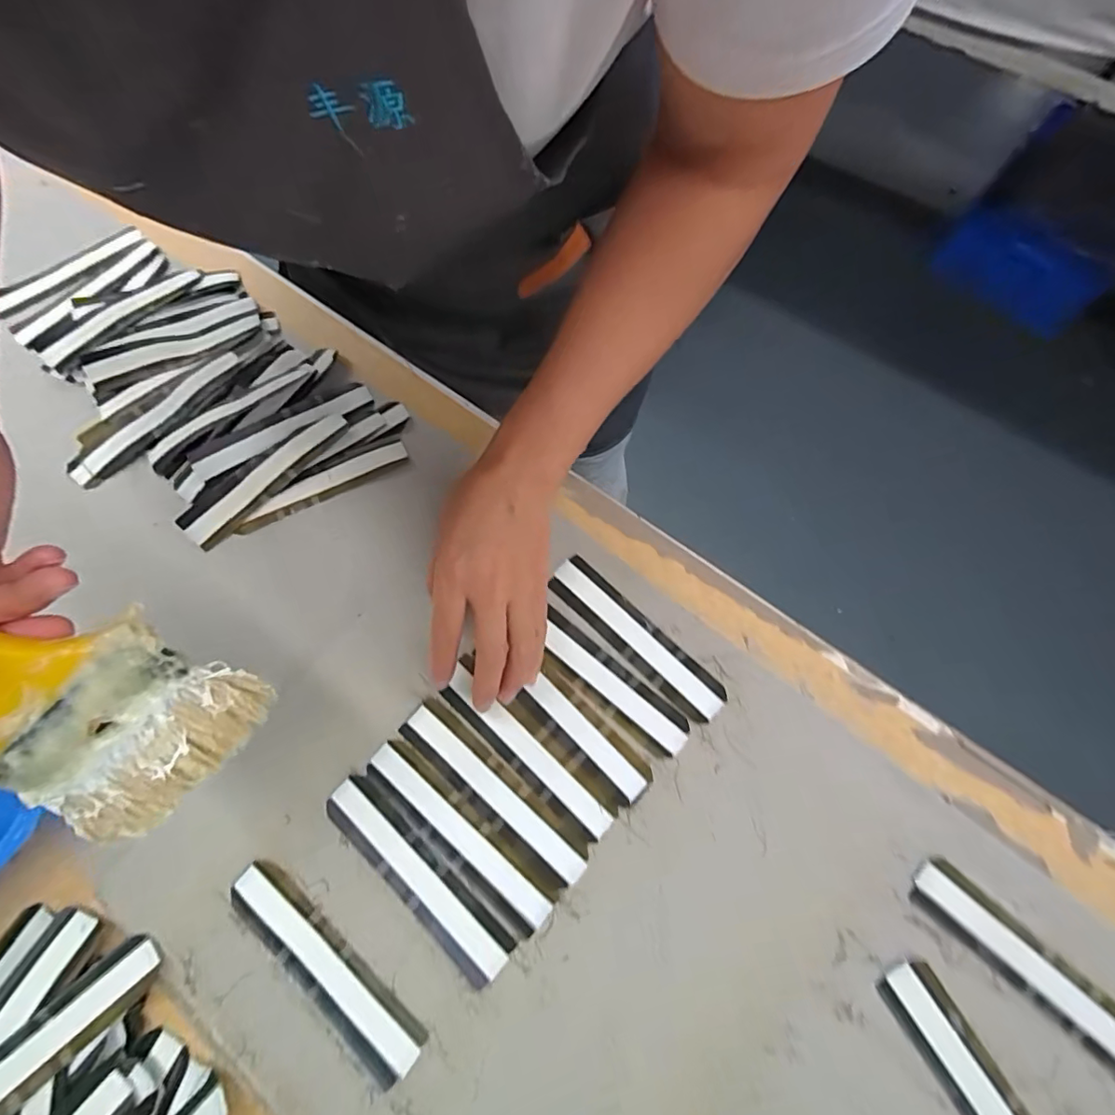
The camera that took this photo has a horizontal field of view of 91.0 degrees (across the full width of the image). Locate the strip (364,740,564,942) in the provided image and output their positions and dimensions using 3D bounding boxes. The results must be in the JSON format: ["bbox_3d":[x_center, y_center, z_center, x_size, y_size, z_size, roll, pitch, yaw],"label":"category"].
[{"bbox_3d":[-0.062,0.169,0.339,0.139,0.004,0.031,39,75,13],"label":"strip"}]

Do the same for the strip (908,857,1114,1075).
[{"bbox_3d":[0.267,0.231,0.306,0.141,0.006,0.030,40,75,13],"label":"strip"}]

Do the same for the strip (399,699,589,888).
[{"bbox_3d":[-0.041,0.147,0.345,0.141,0.004,0.028,39,75,13],"label":"strip"}]

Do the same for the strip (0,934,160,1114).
[{"bbox_3d":[-0.287,0.272,0.294,0.142,0.007,0.030,-40,85,-22],"label":"strip"}]

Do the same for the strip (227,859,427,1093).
[{"bbox_3d":[-0.138,0.239,0.319,0.142,0.004,0.031,39,75,13],"label":"strip"}]

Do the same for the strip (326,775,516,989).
[{"bbox_3d":[-0.086,0.191,0.332,0.140,0.004,0.031,41,76,14],"label":"strip"}]

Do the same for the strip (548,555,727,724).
[{"bbox_3d":[0.053,0.054,0.375,0.139,0.004,0.032,42,76,14],"label":"strip"}]

